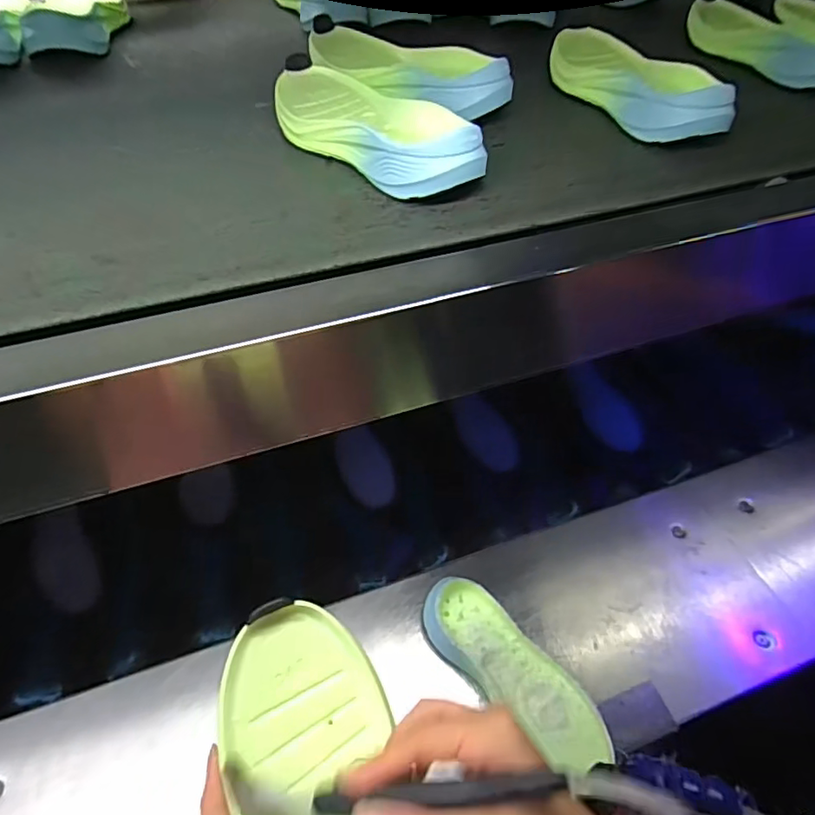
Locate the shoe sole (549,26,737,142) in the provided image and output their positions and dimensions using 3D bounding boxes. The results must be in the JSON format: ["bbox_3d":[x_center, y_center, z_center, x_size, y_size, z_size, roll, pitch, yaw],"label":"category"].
[{"bbox_3d":[0.200,-0.307,0.509,0.062,0.047,0.226,-15,52,-13],"label":"shoe sole"}]

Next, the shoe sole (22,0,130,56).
[{"bbox_3d":[-0.387,-0.467,0.647,0.096,0.044,0.219,-12,49,-11],"label":"shoe sole"}]

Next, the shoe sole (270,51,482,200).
[{"bbox_3d":[-0.031,-0.237,0.451,0.100,0.042,0.237,-34,57,-27],"label":"shoe sole"}]

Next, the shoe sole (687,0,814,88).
[{"bbox_3d":[0.393,-0.402,0.597,0.071,0.036,0.242,-15,51,-13],"label":"shoe sole"}]

